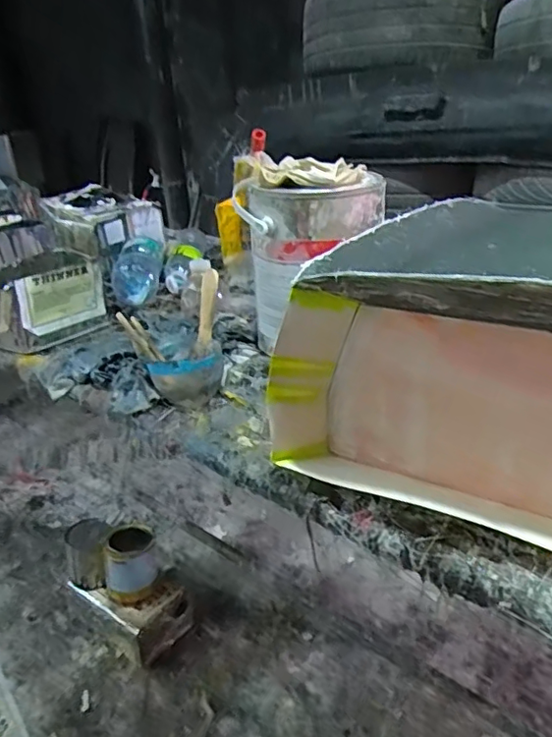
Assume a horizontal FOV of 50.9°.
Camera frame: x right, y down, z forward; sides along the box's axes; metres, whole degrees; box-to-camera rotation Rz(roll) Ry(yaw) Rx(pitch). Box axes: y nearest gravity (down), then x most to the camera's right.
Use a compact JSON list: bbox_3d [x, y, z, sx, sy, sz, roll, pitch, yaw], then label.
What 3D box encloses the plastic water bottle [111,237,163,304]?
[{"bbox_3d":[-0.250,-0.179,1.053,0.077,0.068,0.210,-9,25,-7],"label":"plastic water bottle"}]

